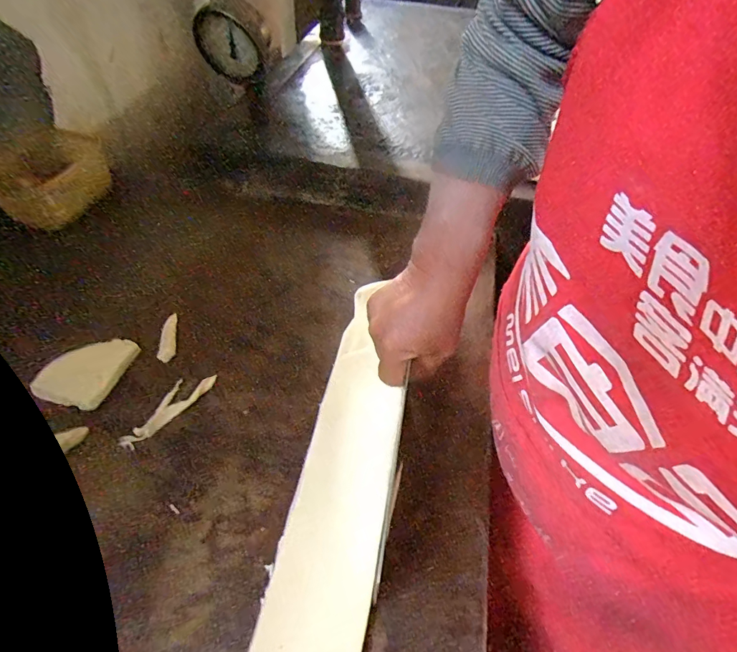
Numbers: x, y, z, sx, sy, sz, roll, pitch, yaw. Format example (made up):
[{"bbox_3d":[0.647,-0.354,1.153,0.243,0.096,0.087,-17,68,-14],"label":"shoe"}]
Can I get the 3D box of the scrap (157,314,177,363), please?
[{"bbox_3d":[-0.215,0.010,0.451,0.014,0.013,0.063,-4,51,-7],"label":"scrap"}]

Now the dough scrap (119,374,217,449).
[{"bbox_3d":[-0.191,0.076,0.398,0.029,0.007,0.095,32,56,21],"label":"dough scrap"}]

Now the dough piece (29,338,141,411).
[{"bbox_3d":[-0.279,0.041,0.412,0.071,0.010,0.076,10,51,4],"label":"dough piece"}]

